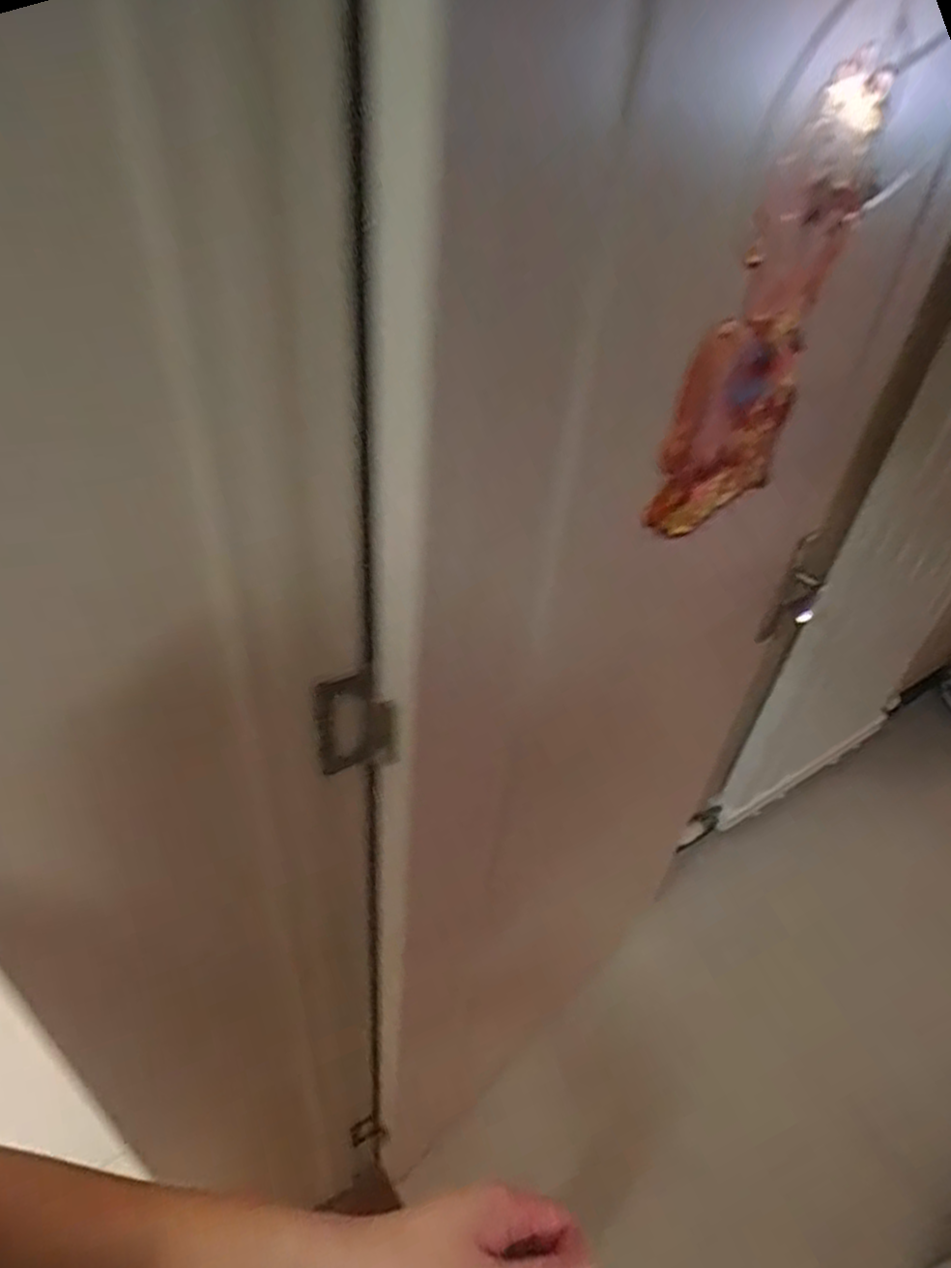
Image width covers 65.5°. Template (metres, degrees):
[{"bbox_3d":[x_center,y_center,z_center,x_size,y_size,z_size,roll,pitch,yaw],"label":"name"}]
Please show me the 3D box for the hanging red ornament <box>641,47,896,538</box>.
[{"bbox_3d":[0.235,-0.242,0.601,0.043,0.322,0.225,29,46,25],"label":"hanging red ornament"}]

